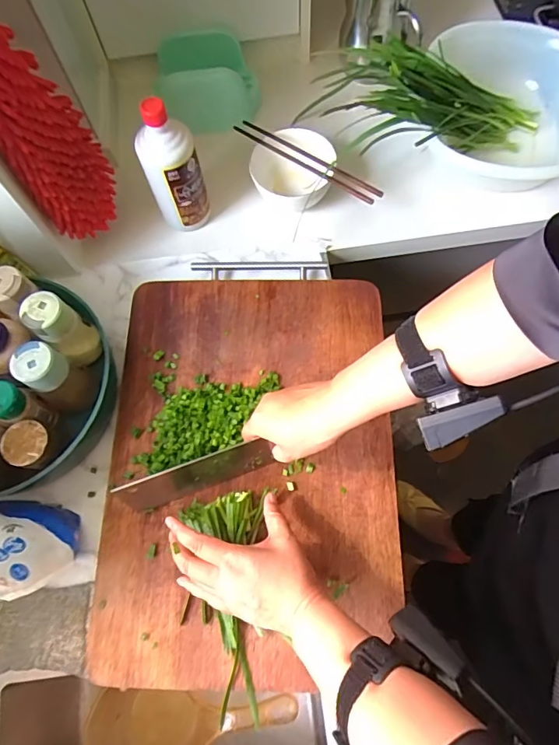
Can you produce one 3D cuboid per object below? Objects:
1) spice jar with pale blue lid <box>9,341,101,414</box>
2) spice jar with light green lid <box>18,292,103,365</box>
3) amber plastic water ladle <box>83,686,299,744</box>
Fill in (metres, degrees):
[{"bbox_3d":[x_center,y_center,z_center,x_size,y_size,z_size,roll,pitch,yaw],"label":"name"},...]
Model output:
[{"bbox_3d":[-0.262,0.009,0.546,0.056,0.117,0.057,0,71,1],"label":"spice jar with pale blue lid"},{"bbox_3d":[-0.265,-0.053,0.559,0.057,0.097,0.051,33,74,12],"label":"spice jar with light green lid"},{"bbox_3d":[-0.120,0.490,0.614,0.297,0.068,0.132,-20,71,11],"label":"amber plastic water ladle"}]

